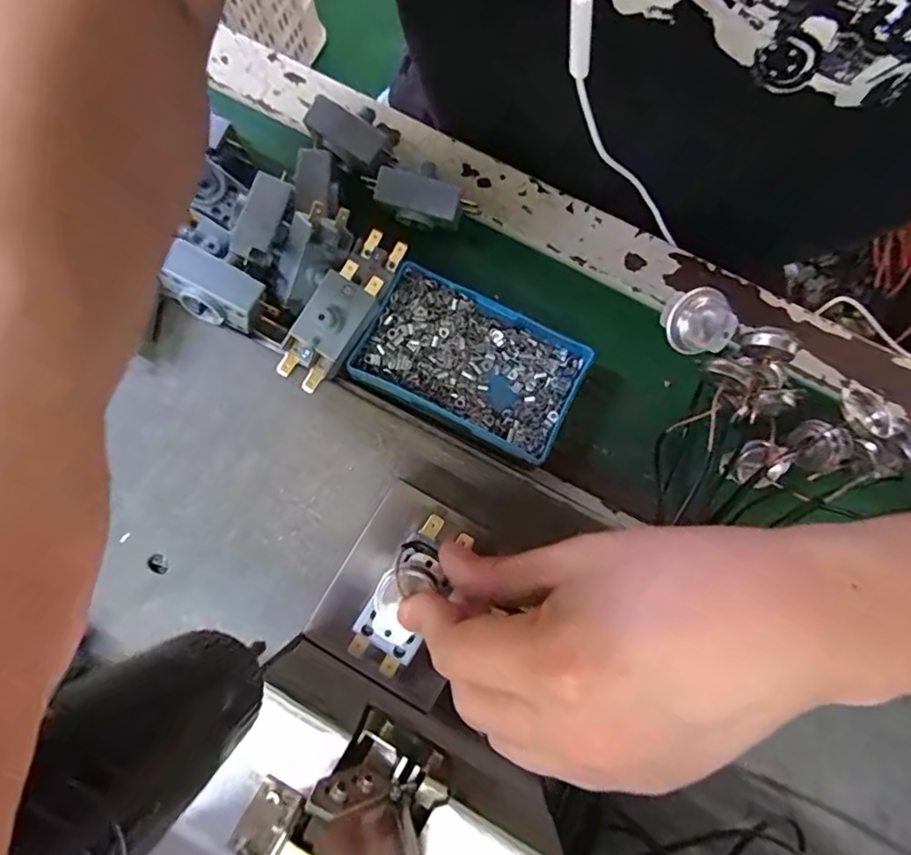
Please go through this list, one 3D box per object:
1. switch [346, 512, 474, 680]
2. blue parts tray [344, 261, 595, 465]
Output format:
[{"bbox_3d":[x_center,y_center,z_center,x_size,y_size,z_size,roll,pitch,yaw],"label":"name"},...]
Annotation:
[{"bbox_3d":[-0.020,0.070,0.241,0.027,0.016,0.067,25,81,5],"label":"switch"},{"bbox_3d":[0.008,-0.035,0.311,0.113,0.023,0.067,25,81,4],"label":"blue parts tray"}]

